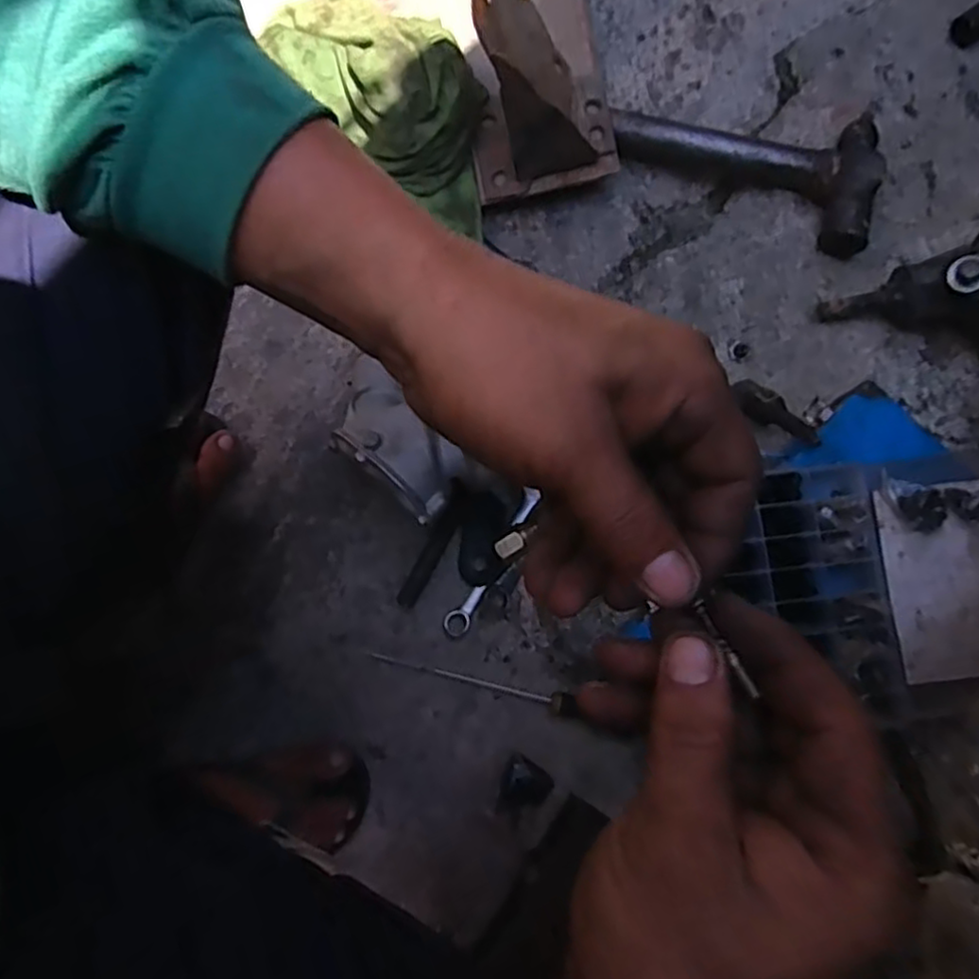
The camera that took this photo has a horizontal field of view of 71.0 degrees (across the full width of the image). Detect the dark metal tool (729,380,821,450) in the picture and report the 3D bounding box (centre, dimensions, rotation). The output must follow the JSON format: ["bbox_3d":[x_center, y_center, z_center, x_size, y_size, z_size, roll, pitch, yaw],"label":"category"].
[{"bbox_3d":[0.242,-0.063,0.583,0.022,0.023,0.091,-37,56,-8],"label":"dark metal tool"}]

